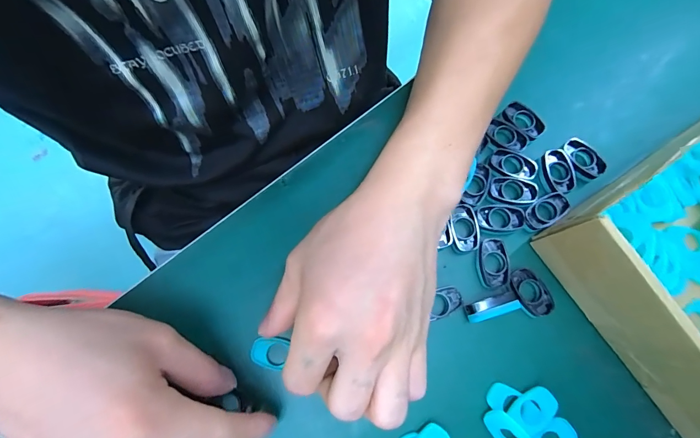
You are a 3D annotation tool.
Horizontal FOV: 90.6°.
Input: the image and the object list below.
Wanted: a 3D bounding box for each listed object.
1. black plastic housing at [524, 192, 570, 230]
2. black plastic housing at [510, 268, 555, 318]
[{"bbox_3d":[0.135,-0.005,0.236,0.030,0.008,0.018,-31,77,-8],"label":"black plastic housing"},{"bbox_3d":[0.118,0.049,0.226,0.020,0.008,0.032,-20,76,-5],"label":"black plastic housing"}]

